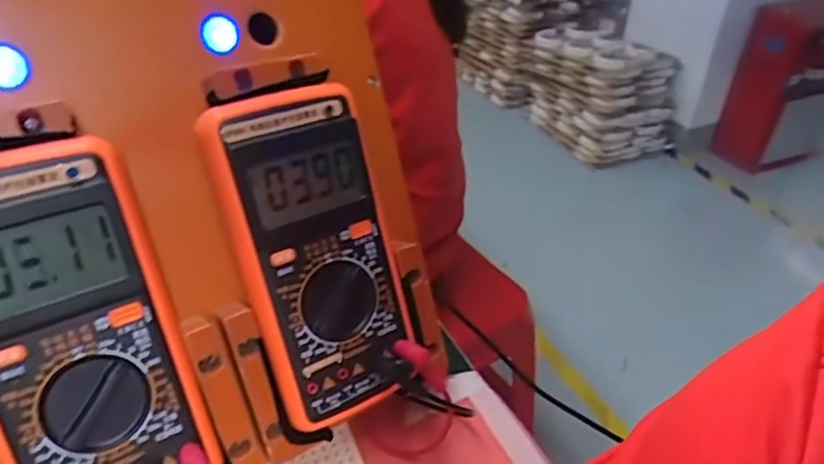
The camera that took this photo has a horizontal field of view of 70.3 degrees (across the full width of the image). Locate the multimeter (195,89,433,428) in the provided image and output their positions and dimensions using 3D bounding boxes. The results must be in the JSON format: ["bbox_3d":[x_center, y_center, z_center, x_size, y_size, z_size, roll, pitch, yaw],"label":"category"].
[{"bbox_3d":[-0.051,0.013,0.324,0.086,0.179,0.030,-24,16,-36],"label":"multimeter"}]

